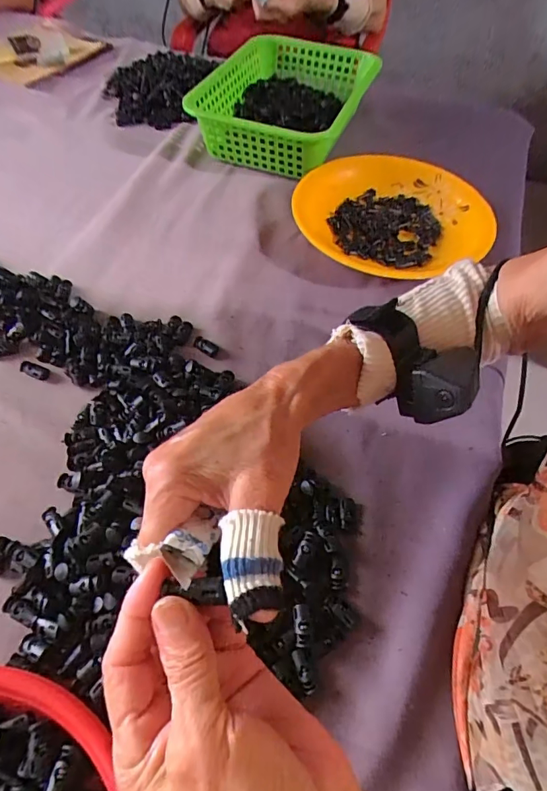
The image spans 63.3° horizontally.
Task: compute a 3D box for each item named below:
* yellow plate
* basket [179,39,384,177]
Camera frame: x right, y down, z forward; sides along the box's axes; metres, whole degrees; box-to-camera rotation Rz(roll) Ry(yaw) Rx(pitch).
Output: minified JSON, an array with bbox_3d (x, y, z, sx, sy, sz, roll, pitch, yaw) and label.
[{"bbox_3d":[0.149,-0.226,0.566,0.235,0.044,0.228,1,56,-2],"label":"yellow plate"},{"bbox_3d":[0.032,-0.459,0.693,0.206,0.090,0.350,22,58,12],"label":"basket"}]

